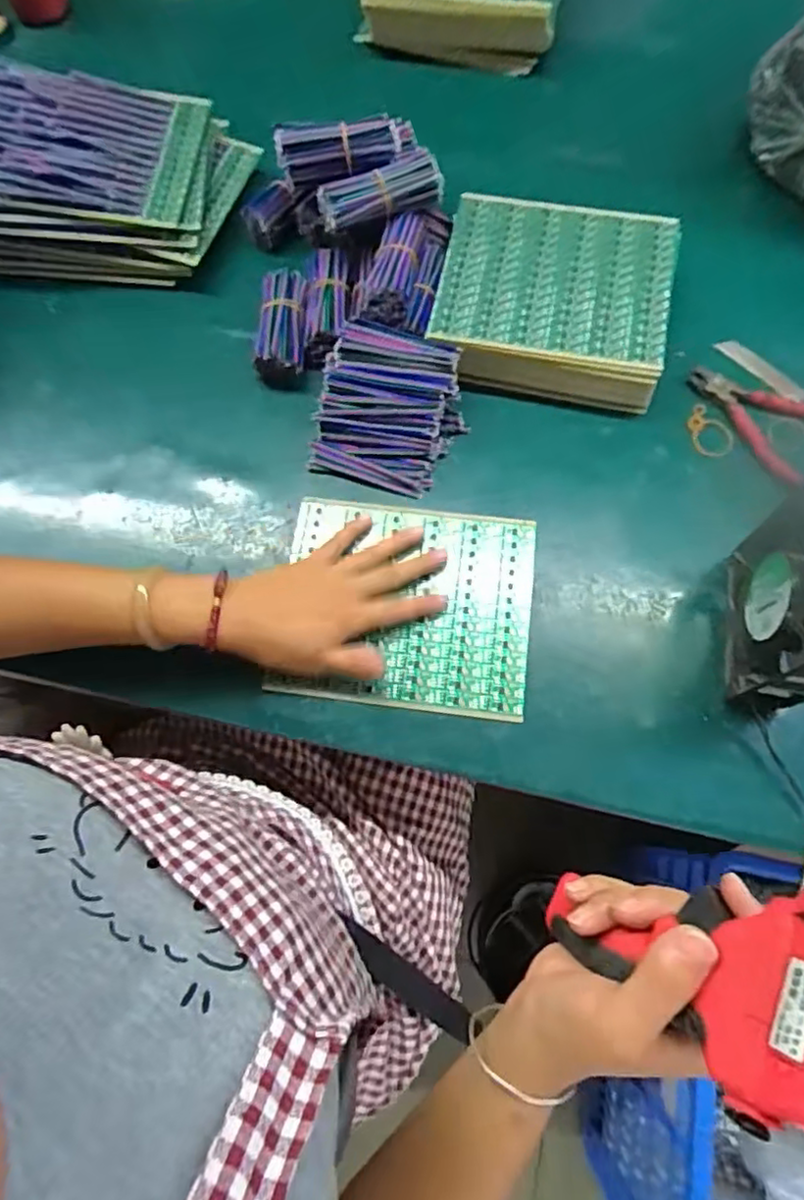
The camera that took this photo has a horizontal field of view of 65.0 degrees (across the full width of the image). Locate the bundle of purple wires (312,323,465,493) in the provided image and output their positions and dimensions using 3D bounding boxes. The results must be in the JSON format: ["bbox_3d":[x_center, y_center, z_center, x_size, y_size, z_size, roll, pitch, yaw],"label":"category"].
[{"bbox_3d":[-0.012,-0.161,0.536,0.112,0.058,0.121,17,71,9],"label":"bundle of purple wires"}]

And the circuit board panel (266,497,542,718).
[{"bbox_3d":[0.003,0.003,0.494,0.192,0.008,0.163,6,70,5],"label":"circuit board panel"}]

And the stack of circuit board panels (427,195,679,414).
[{"bbox_3d":[0.133,-0.269,0.570,0.198,0.057,0.178,10,70,6],"label":"stack of circuit board panels"}]

